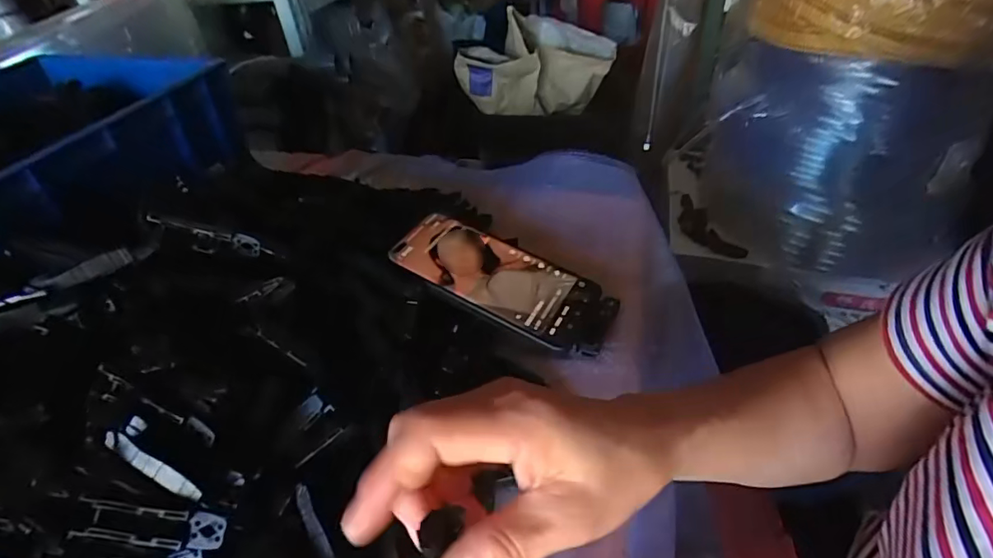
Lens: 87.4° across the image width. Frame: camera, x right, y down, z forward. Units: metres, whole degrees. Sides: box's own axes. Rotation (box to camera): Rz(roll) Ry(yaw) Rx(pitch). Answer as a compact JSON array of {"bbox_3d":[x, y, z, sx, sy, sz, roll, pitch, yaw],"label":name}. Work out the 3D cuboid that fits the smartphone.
[{"bbox_3d":[-0.001,-0.004,0.410,0.155,0.005,0.077,26,49,13],"label":"smartphone"}]

